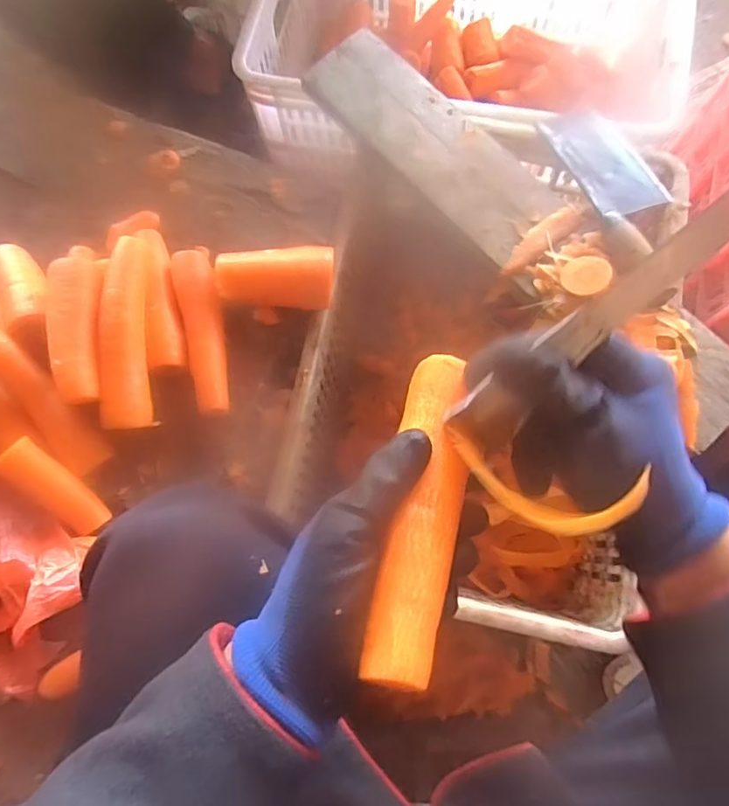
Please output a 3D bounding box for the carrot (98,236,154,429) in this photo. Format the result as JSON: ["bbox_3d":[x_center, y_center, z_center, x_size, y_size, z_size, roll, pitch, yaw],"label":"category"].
[{"bbox_3d":[-0.214,-0.064,0.483,0.040,0.040,0.174,-3,75,0],"label":"carrot"}]

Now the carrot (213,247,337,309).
[{"bbox_3d":[-0.082,-0.115,0.517,0.110,0.052,0.049,0,75,1],"label":"carrot"}]

